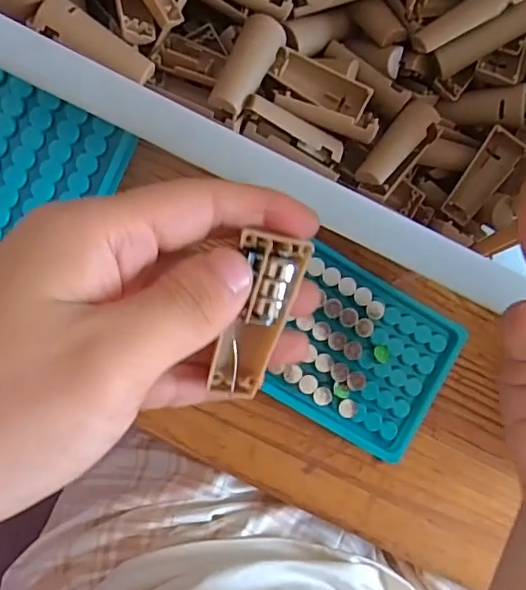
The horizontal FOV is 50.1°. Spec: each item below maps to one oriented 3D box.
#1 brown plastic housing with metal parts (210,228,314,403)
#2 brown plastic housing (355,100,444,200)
[{"bbox_3d":[-0.002,0.007,0.161,0.018,0.011,0.049,16,112,-7],"label":"brown plastic housing with metal parts"},{"bbox_3d":[0.067,-0.071,0.274,0.020,0.015,0.053,40,87,-6],"label":"brown plastic housing"}]

